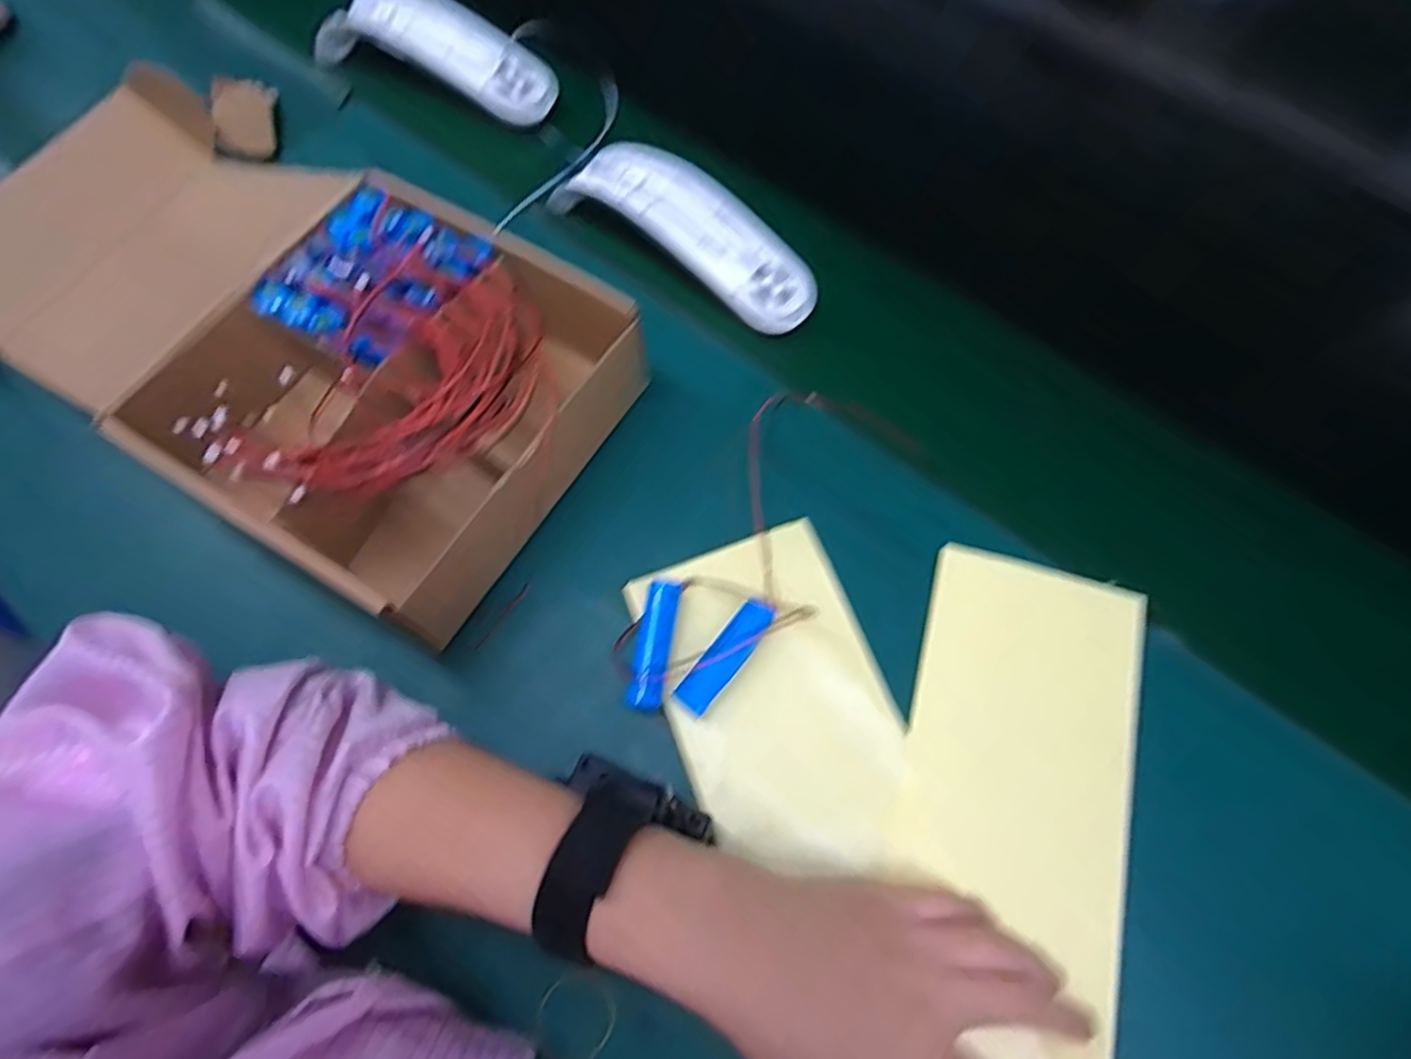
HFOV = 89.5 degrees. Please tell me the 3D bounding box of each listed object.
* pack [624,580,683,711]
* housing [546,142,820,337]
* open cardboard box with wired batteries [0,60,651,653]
[{"bbox_3d":[-0.026,0.060,0.370,0.017,0.017,0.066,10,68,5],"label":"pack"},{"bbox_3d":[-0.012,-0.203,0.477,0.198,0.036,0.062,37,73,14],"label":"housing"},{"bbox_3d":[-0.266,-0.130,0.428,0.429,0.094,0.207,29,71,12],"label":"open cardboard box with wired batteries"}]

